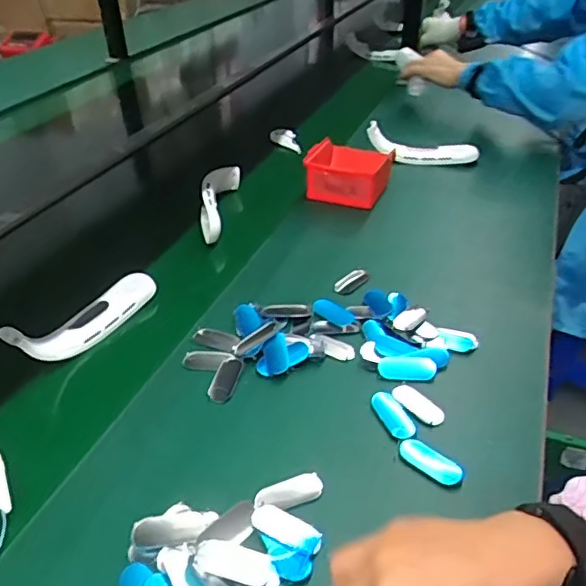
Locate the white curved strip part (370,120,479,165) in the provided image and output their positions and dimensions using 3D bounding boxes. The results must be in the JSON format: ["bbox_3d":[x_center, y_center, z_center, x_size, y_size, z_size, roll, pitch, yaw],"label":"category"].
[{"bbox_3d":[0.236,-0.272,1.021,0.191,0.060,0.051,14,39,20],"label":"white curved strip part"}]

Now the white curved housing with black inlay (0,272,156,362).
[{"bbox_3d":[-0.242,0.022,0.668,0.052,0.049,0.187,18,41,24],"label":"white curved housing with black inlay"}]

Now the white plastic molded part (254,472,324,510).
[{"bbox_3d":[-0.002,0.170,0.479,0.058,0.012,0.024,-14,38,-16],"label":"white plastic molded part"}]

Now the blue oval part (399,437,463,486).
[{"bbox_3d":[0.123,0.148,0.500,0.059,0.012,0.025,27,45,32],"label":"blue oval part"}]

